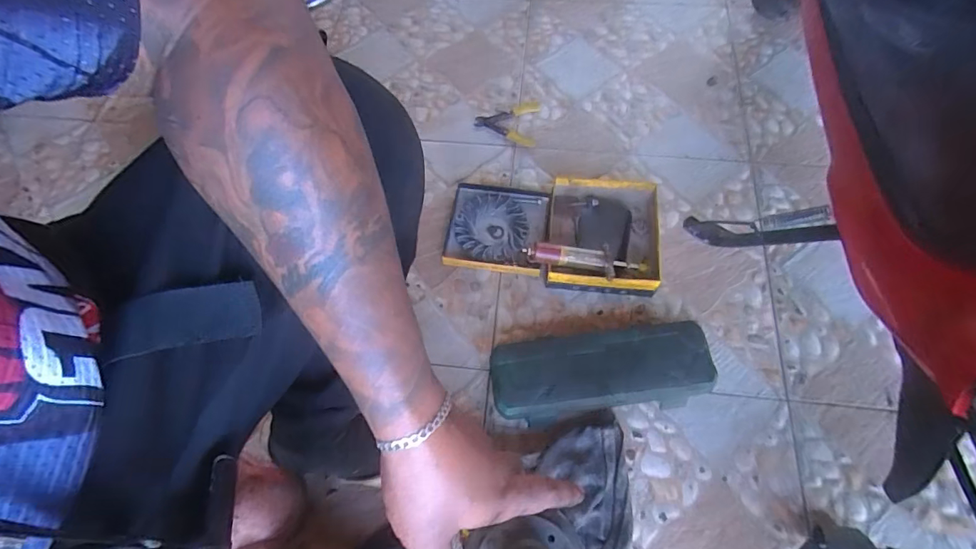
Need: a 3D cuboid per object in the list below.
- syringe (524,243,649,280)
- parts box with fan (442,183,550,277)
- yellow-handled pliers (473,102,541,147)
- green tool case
[{"bbox_3d":[0.139,-0.027,0.680,0.168,0.030,0.045,12,65,9],"label":"syringe"},{"bbox_3d":[0.014,-0.073,0.764,0.153,0.027,0.147,8,65,7],"label":"parts box with fan"},{"bbox_3d":[0.033,-0.276,0.868,0.111,0.013,0.090,8,65,8],"label":"yellow-handled pliers"},{"bbox_3d":[0.147,0.132,0.638,0.276,0.062,0.103,-8,64,0],"label":"green tool case"}]

